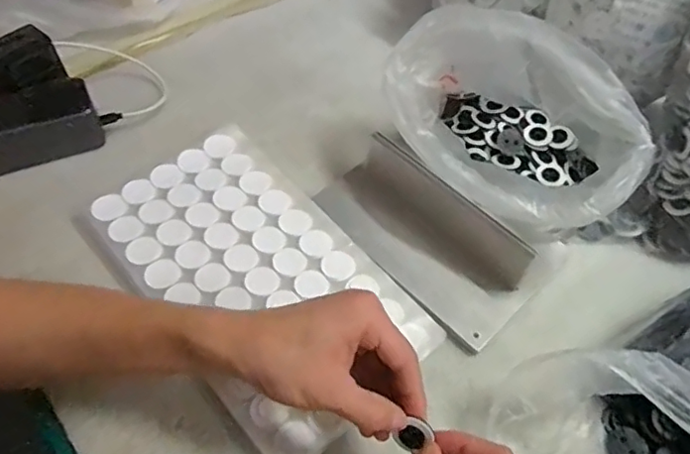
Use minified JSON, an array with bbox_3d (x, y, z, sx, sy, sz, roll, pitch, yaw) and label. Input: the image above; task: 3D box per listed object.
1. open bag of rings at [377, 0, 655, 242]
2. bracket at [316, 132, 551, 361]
[{"bbox_3d":[0.148,-0.081,0.492,0.171,0.157,0.211,-30,62,-22],"label":"open bag of rings"},{"bbox_3d":[0.066,0.005,0.484,0.203,0.061,0.093,37,61,20],"label":"bracket"}]

